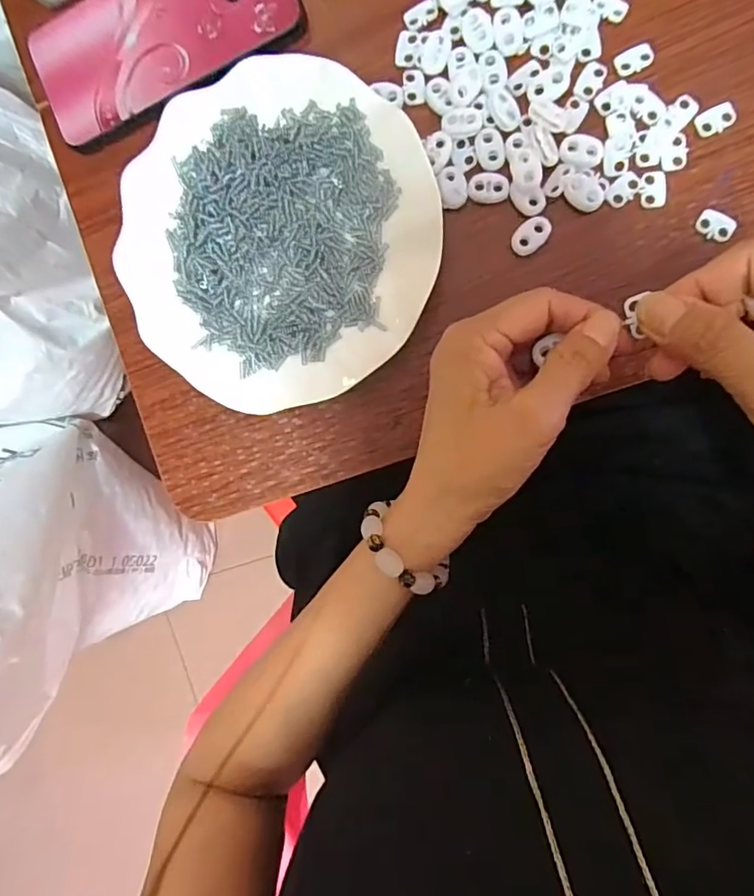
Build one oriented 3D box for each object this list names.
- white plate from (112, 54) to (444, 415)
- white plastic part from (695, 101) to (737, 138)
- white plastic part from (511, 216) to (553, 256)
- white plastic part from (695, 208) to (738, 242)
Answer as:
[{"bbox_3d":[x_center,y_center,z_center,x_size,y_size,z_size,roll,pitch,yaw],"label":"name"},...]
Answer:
[{"bbox_3d":[-0.058,-0.120,0.308,0.183,0.023,0.179,1,93,9],"label":"white plate"},{"bbox_3d":[0.178,-0.173,0.278,0.019,0.004,0.013,-23,89,10],"label":"white plastic part"},{"bbox_3d":[0.086,-0.118,0.294,0.023,0.004,0.016,-38,87,9],"label":"white plastic part"},{"bbox_3d":[0.182,-0.119,0.283,0.019,0.005,0.015,35,98,6],"label":"white plastic part"}]

